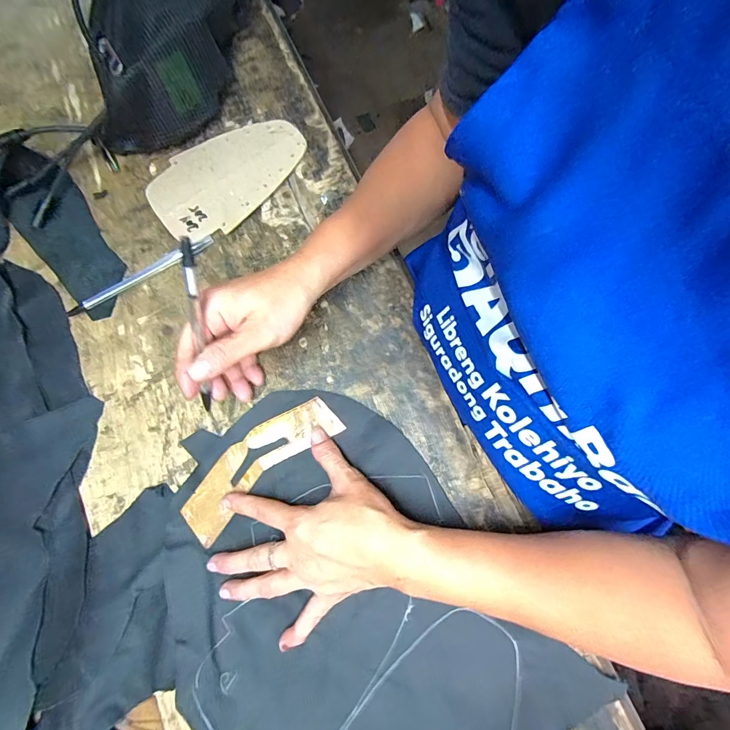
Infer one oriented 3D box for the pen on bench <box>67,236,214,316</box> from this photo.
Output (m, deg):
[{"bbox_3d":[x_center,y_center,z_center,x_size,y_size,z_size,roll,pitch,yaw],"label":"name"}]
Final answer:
[{"bbox_3d":[-0.211,-0.085,0.360,0.144,0.010,0.012,-32,78,-7],"label":"pen on bench"}]

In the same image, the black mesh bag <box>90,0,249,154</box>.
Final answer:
[{"bbox_3d":[-0.179,-0.339,0.370,0.098,0.097,0.269,16,77,5],"label":"black mesh bag"}]

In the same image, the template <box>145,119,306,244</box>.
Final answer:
[{"bbox_3d":[-0.138,-0.196,0.386,0.162,0.005,0.098,-43,80,-9],"label":"template"}]

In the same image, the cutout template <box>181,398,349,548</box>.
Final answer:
[{"bbox_3d":[-0.088,0.080,0.319,0.142,0.004,0.048,-40,79,-9],"label":"cutout template"}]

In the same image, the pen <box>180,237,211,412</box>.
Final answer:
[{"bbox_3d":[-0.112,-0.019,0.255,0.006,0.132,0.004,14,36,4],"label":"pen"}]

